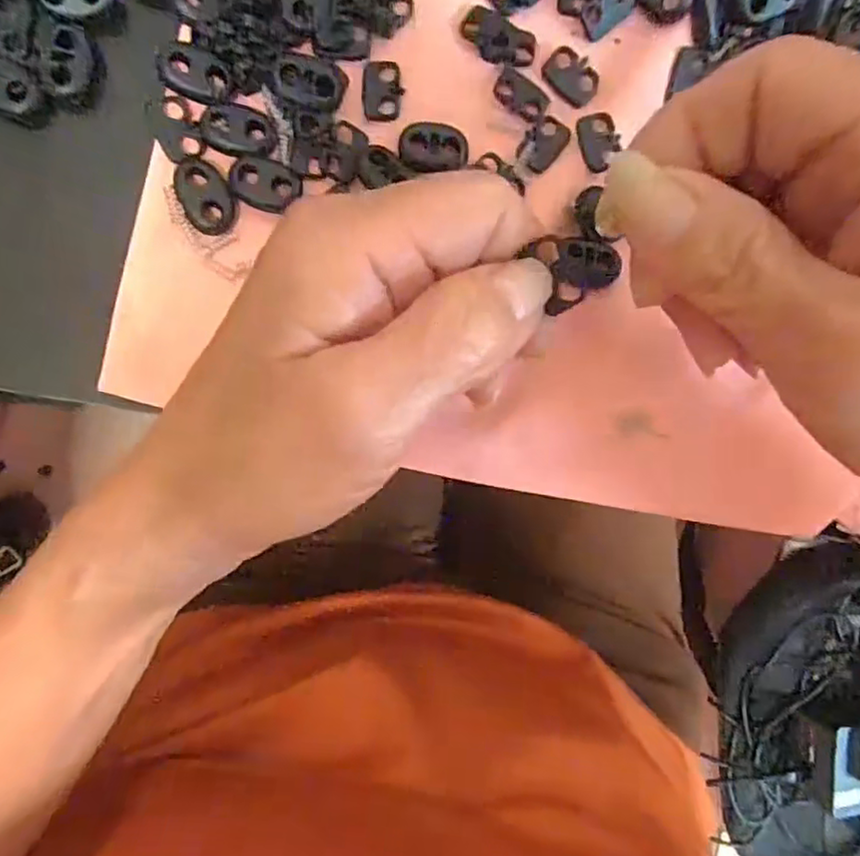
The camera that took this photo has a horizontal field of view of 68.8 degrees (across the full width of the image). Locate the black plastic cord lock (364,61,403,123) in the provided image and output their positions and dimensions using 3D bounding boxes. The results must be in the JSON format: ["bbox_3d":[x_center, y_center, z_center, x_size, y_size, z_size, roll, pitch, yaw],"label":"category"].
[{"bbox_3d":[-0.015,-0.105,0.195,0.012,0.004,0.019,1,91,-7],"label":"black plastic cord lock"}]

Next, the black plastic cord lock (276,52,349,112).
[{"bbox_3d":[-0.036,-0.104,0.188,0.020,0.004,0.015,9,90,-7],"label":"black plastic cord lock"}]

